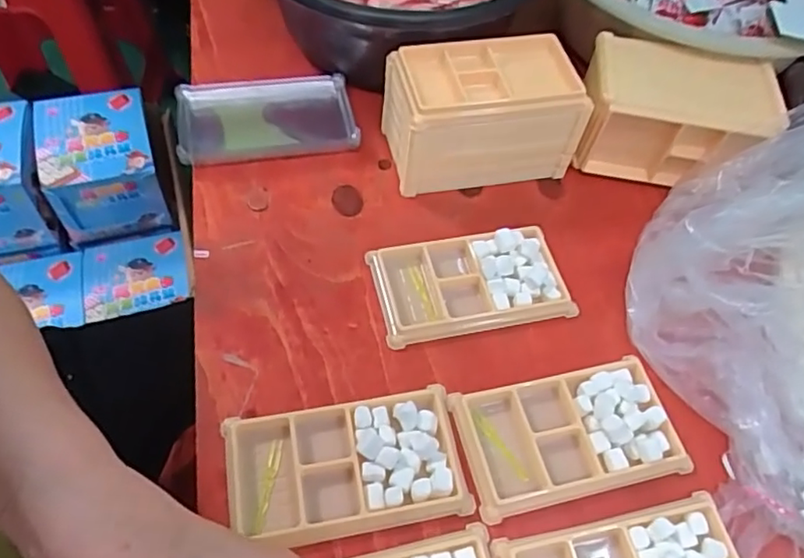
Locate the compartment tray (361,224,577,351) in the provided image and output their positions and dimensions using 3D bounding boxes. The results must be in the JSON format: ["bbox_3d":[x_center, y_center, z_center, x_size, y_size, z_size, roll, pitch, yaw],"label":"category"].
[{"bbox_3d":[0.050,0.002,0.426,0.132,0.014,0.075,-8,59,-10],"label":"compartment tray"}]

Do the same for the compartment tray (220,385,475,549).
[{"bbox_3d":[-0.033,0.110,0.352,0.135,0.013,0.075,-8,59,-9],"label":"compartment tray"}]

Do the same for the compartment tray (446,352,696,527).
[{"bbox_3d":[0.103,0.096,0.374,0.131,0.020,0.075,-10,59,-11],"label":"compartment tray"}]

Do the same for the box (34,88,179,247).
[{"bbox_3d":[-0.431,-0.166,0.878,0.142,0.133,0.155,-13,60,-12],"label":"box"}]

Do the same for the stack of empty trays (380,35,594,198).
[{"bbox_3d":[0.065,-0.130,0.470,0.149,0.084,0.078,-9,59,-10],"label":"stack of empty trays"}]

